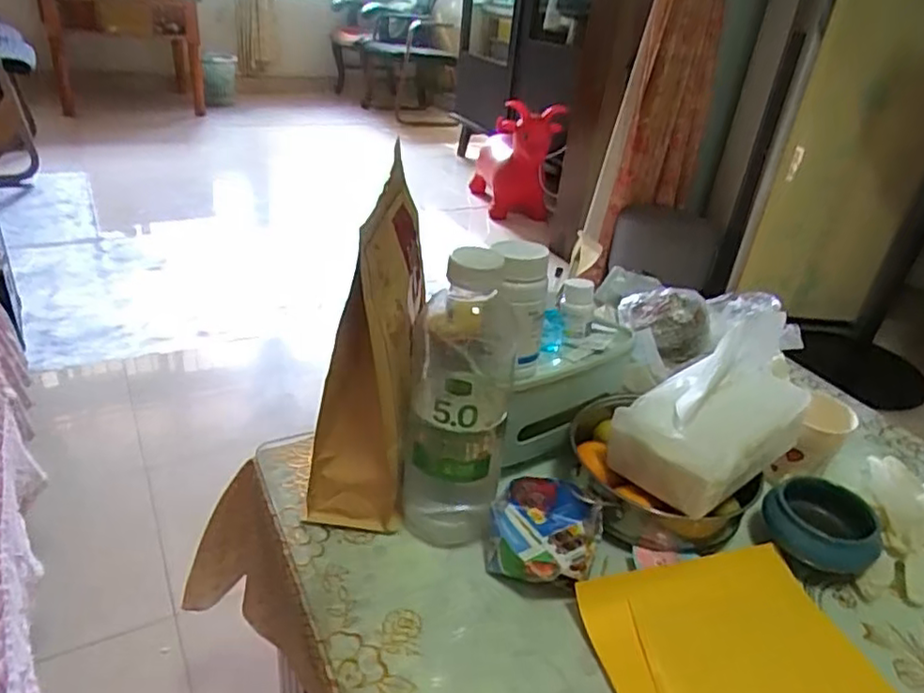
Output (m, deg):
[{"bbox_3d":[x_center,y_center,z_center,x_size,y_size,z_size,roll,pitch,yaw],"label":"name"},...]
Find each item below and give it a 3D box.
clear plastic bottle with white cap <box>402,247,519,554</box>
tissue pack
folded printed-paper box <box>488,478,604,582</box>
[{"bbox_3d":[-0.003,0.039,0.523,0.084,0.243,0.104,10,30,5],"label":"clear plastic bottle with white cap"},{"bbox_3d":[0.226,0.054,0.567,0.162,0.131,0.100,-17,38,-34],"label":"tissue pack"},{"bbox_3d":[0.068,0.156,0.542,0.088,0.037,0.103,13,30,10],"label":"folded printed-paper box"}]

